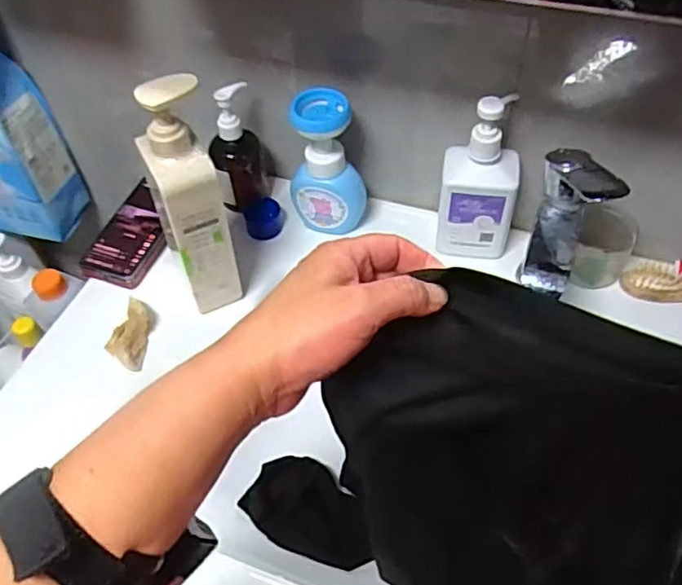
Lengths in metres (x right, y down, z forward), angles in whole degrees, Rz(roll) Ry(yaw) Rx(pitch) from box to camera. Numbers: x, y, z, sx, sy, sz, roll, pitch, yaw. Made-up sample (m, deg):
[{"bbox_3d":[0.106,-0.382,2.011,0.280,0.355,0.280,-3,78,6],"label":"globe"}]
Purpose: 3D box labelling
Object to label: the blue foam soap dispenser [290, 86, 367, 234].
[{"bbox_3d":[-0.016,-0.145,0.707,0.081,0.158,0.059,-4,51,-1],"label":"blue foam soap dispenser"}]

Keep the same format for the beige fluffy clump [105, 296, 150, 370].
[{"bbox_3d":[-0.226,0.044,0.666,0.040,0.030,0.072,3,51,5],"label":"beige fluffy clump"}]

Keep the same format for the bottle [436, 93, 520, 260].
[{"bbox_3d":[0.147,-0.119,0.664,0.084,0.191,0.047,3,51,5],"label":"bottle"}]

